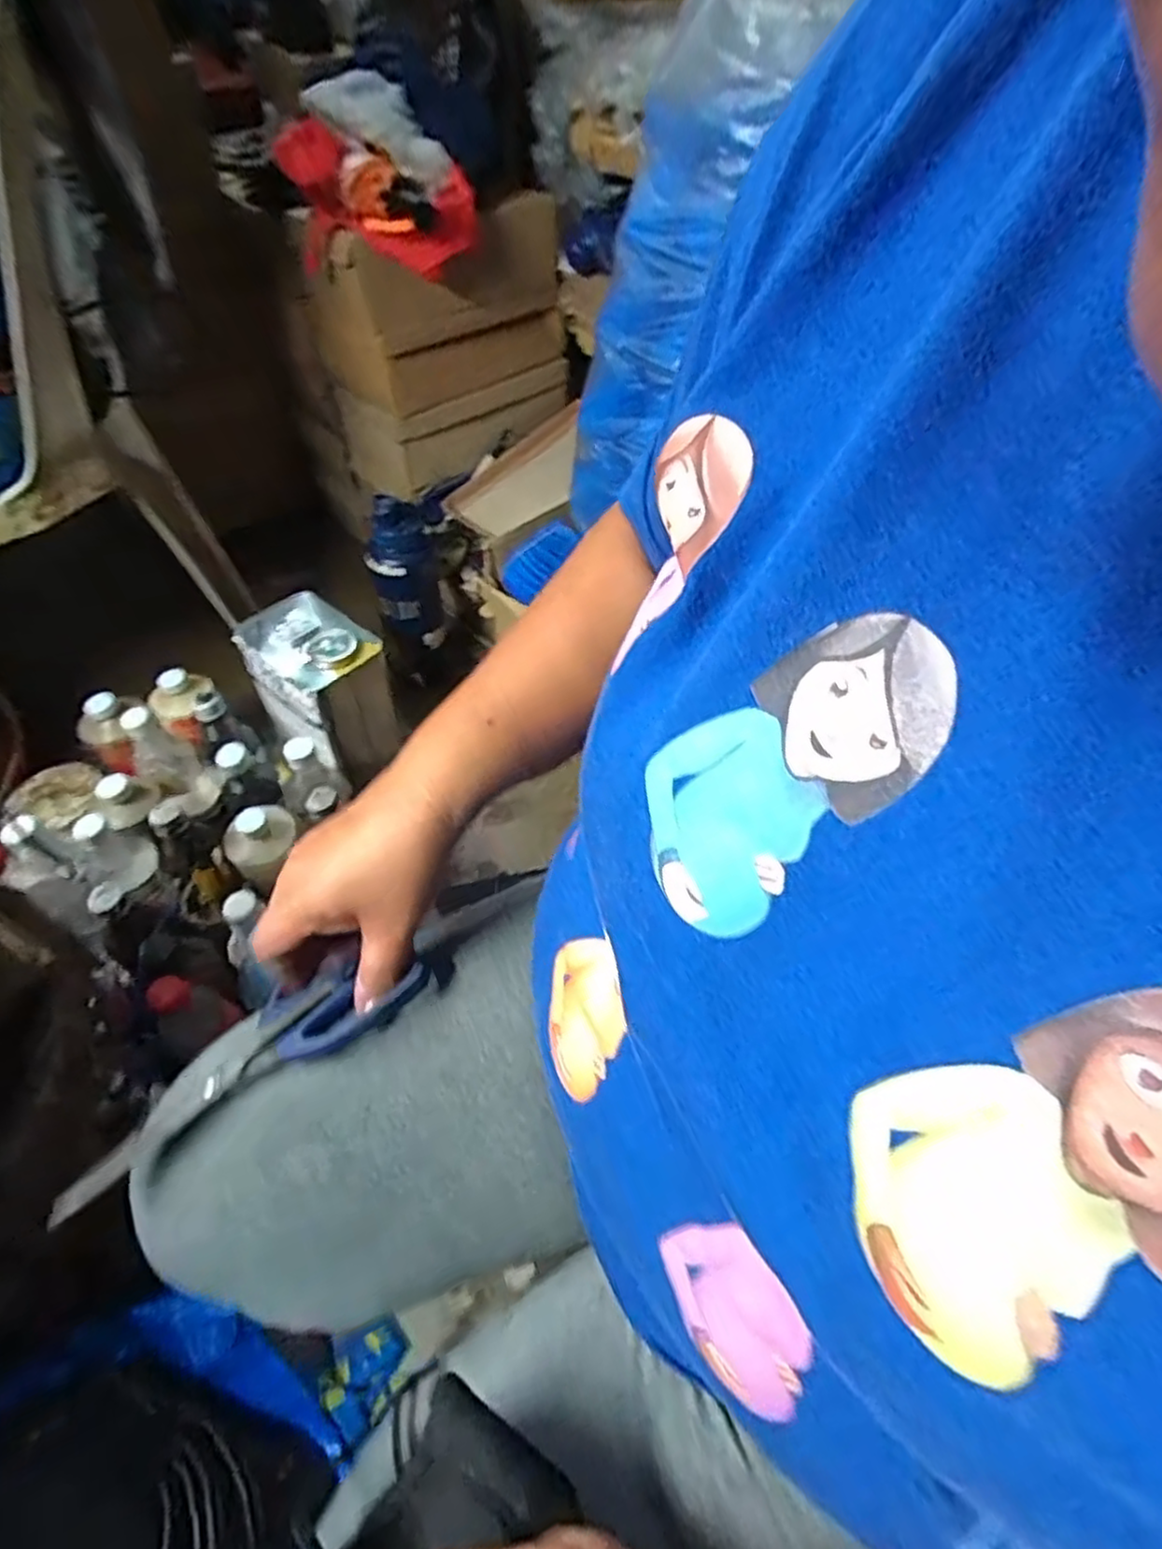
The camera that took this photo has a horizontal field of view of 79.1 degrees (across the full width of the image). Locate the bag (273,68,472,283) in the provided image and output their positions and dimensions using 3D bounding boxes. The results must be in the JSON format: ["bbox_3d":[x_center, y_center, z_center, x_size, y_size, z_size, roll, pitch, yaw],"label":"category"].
[{"bbox_3d":[-0.243,-0.712,0.842,0.207,0.147,0.187,-9,52,-11],"label":"bag"}]

